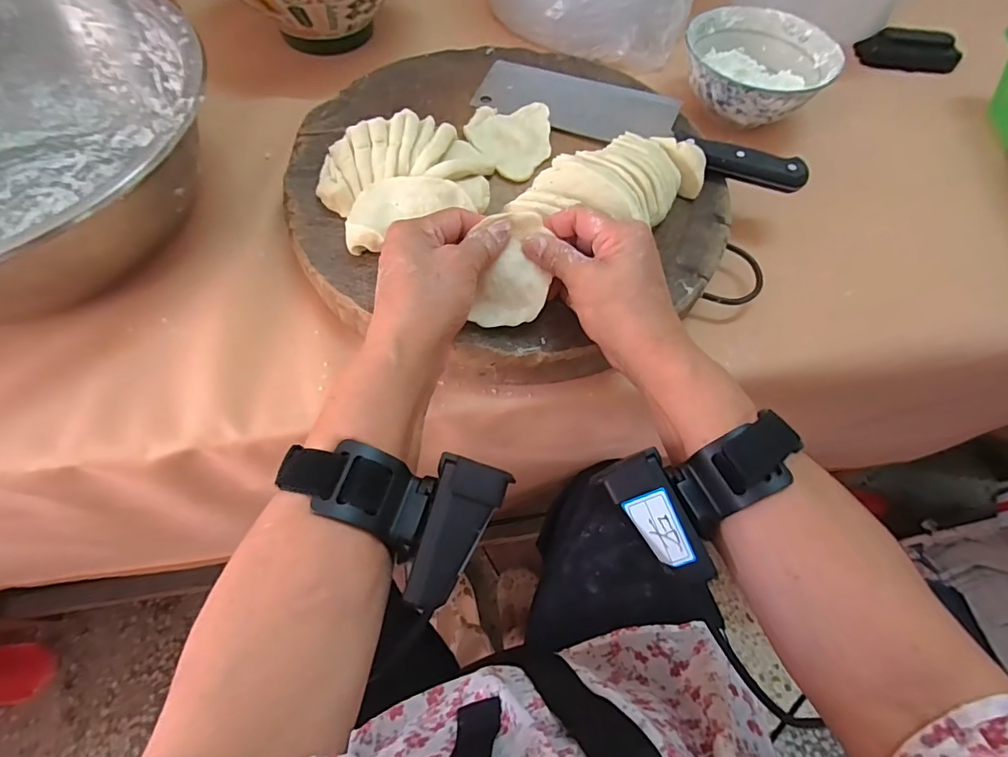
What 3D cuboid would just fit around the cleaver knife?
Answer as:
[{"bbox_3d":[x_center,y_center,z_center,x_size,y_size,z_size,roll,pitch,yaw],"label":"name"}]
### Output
[{"bbox_3d":[0.114,-0.228,0.427,0.288,0.022,0.078,23,63,9],"label":"cleaver knife"}]

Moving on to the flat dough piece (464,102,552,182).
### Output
[{"bbox_3d":[0.005,-0.202,0.411,0.069,0.008,0.086,0,62,-3],"label":"flat dough piece"}]

